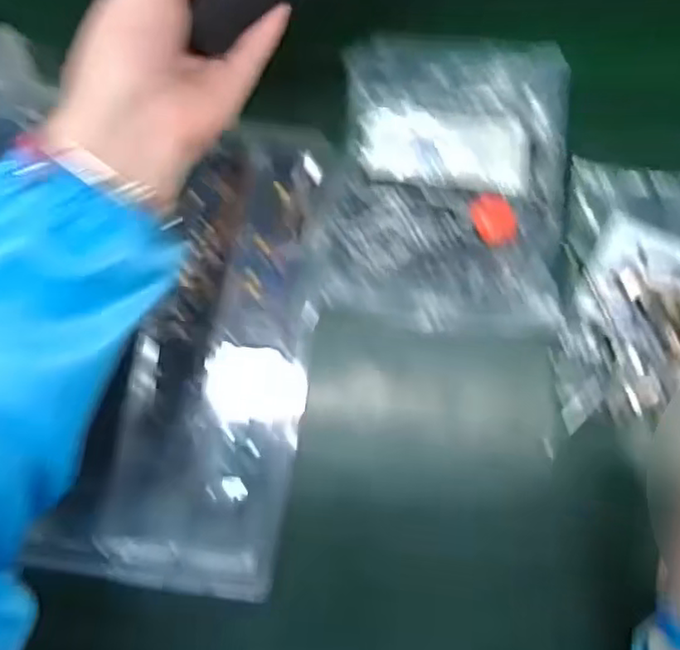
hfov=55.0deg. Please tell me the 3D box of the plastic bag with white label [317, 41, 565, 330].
[{"bbox_3d":[0.068,-0.092,0.404,0.145,0.023,0.185,4,81,-1],"label":"plastic bag with white label"}]

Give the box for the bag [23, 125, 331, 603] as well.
[{"bbox_3d":[-0.071,0.010,0.377,0.128,0.035,0.272,12,81,0],"label":"bag"}]

